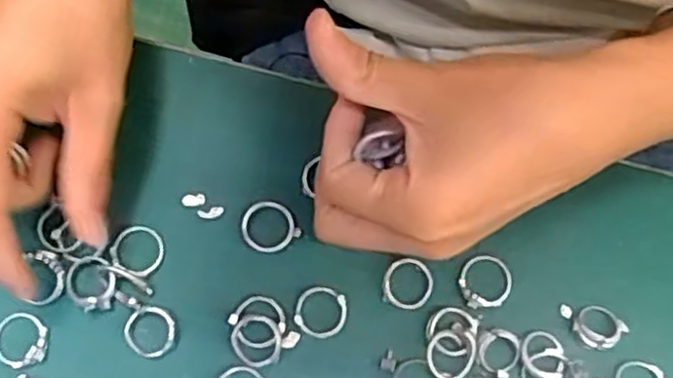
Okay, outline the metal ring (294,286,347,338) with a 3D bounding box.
[{"bbox_3d":[-0.006,0.050,0.291,0.021,0.005,0.020,0,74,-1],"label":"metal ring"}]

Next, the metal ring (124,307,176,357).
[{"bbox_3d":[-0.075,0.057,0.287,0.021,0.007,0.020,24,76,6],"label":"metal ring"}]

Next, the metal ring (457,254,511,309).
[{"bbox_3d":[0.062,0.038,0.295,0.022,0.004,0.022,0,74,-1],"label":"metal ring"}]

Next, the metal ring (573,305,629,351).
[{"bbox_3d":[0.107,0.057,0.290,0.018,0.007,0.018,0,74,-1],"label":"metal ring"}]

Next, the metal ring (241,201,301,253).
[{"bbox_3d":[-0.029,0.016,0.298,0.022,0.005,0.022,0,74,-1],"label":"metal ring"}]

